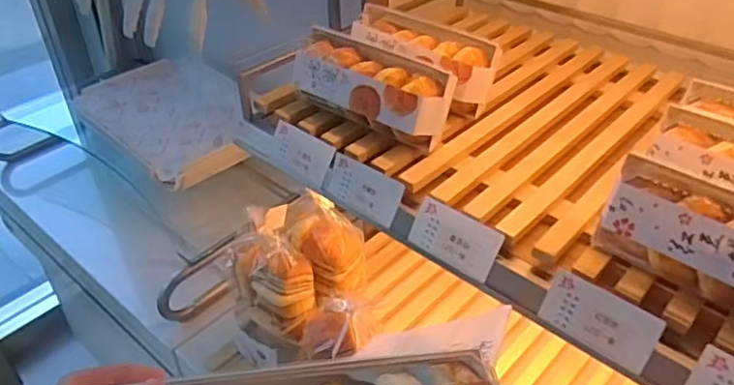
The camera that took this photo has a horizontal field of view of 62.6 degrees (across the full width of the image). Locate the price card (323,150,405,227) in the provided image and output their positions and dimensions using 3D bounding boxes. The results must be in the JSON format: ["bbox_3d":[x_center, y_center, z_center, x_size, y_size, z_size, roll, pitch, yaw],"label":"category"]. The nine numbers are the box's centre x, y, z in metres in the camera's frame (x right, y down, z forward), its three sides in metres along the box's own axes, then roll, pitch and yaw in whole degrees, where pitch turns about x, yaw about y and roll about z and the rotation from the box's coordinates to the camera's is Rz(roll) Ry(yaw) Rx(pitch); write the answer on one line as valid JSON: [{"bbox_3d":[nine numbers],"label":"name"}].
[{"bbox_3d":[-0.005,-0.003,0.628,0.093,0.049,0.004,28,17,29],"label":"price card"}]

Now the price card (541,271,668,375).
[{"bbox_3d":[0.188,0.103,0.490,0.088,0.045,0.004,30,18,31],"label":"price card"}]

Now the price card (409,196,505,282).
[{"bbox_3d":[0.082,0.042,0.566,0.089,0.050,0.004,30,14,35],"label":"price card"}]

